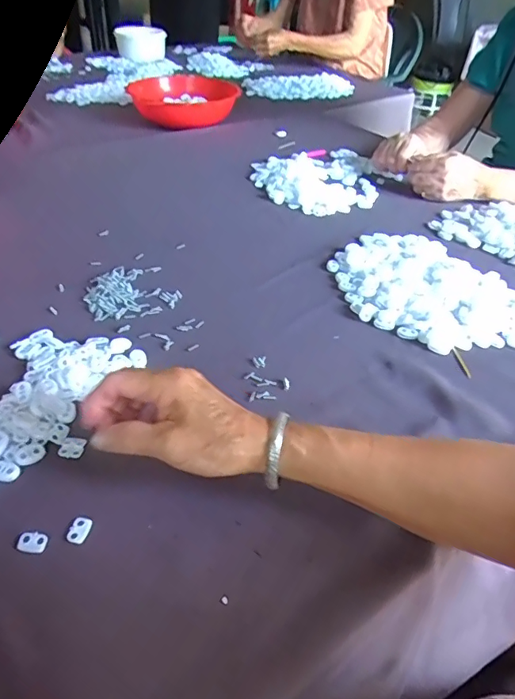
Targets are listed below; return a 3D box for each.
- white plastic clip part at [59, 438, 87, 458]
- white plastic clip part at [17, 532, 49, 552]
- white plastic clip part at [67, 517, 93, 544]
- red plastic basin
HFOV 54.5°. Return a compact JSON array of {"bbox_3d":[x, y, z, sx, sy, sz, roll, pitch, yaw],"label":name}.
[{"bbox_3d":[-0.151,0.079,0.407,0.020,0.004,0.018,8,40,5],"label":"white plastic clip part"},{"bbox_3d":[-0.156,0.133,0.347,0.020,0.004,0.013,4,39,3],"label":"white plastic clip part"},{"bbox_3d":[-0.127,0.128,0.357,0.014,0.004,0.019,13,41,11],"label":"white plastic clip part"},{"bbox_3d":[-0.155,-0.548,1.103,0.232,0.065,0.212,2,40,-2],"label":"red plastic basin"}]

